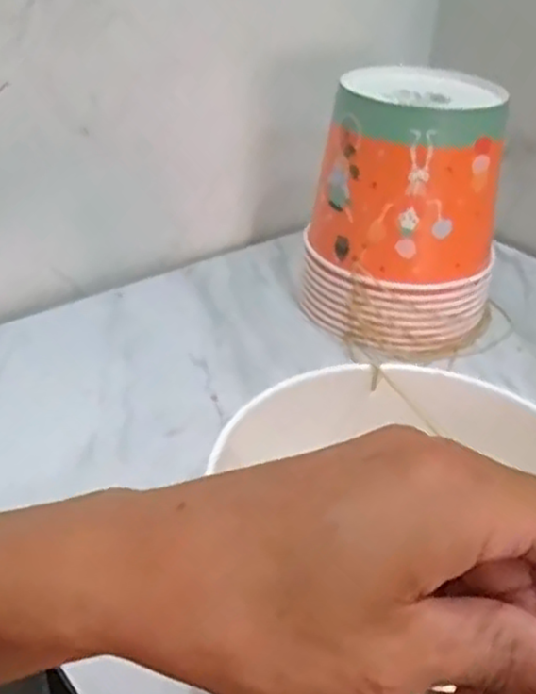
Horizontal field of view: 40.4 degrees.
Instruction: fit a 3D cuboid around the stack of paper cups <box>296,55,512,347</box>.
[{"bbox_3d":[0.115,-0.111,0.600,0.155,0.195,0.123,11,35,11],"label":"stack of paper cups"}]

